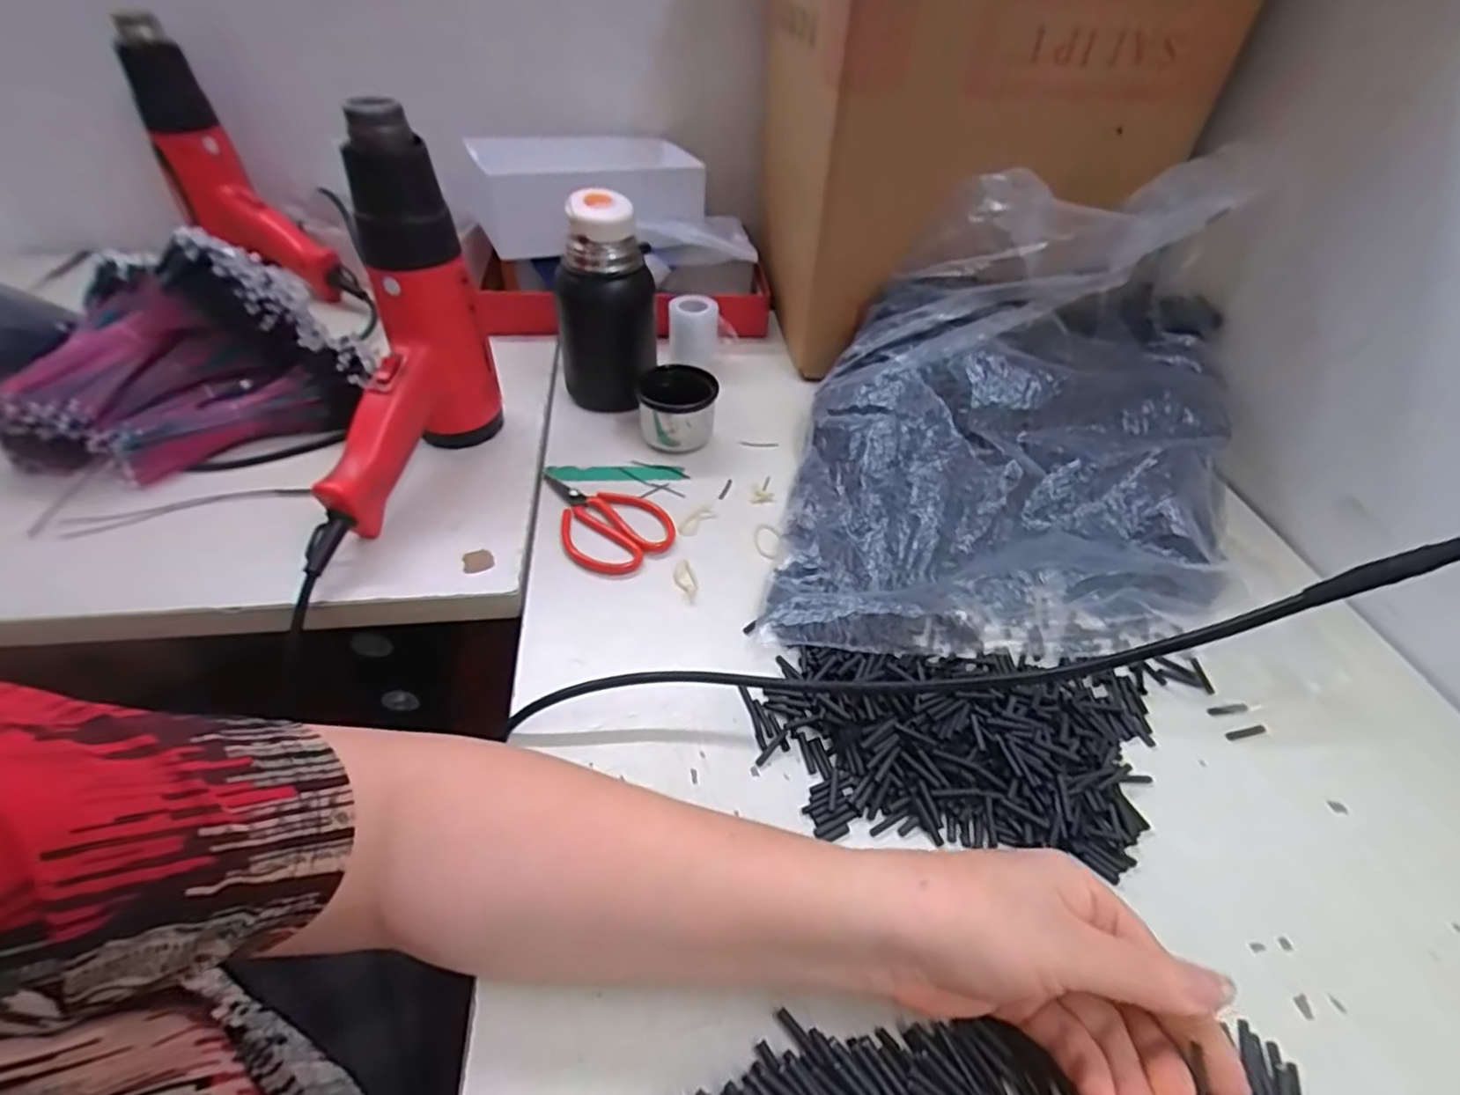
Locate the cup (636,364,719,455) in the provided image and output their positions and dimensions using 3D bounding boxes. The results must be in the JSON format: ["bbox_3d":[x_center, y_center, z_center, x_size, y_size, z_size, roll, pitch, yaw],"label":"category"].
[{"bbox_3d":[-0.045,-0.118,0.573,0.063,0.052,0.069,2,44,-2],"label":"cup"}]

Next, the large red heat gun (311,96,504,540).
[{"bbox_3d":[-0.231,-0.142,0.461,0.082,0.235,0.179,1,44,-3],"label":"large red heat gun"}]

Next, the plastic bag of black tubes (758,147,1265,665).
[{"bbox_3d":[0.222,-0.105,0.485,0.321,0.191,0.384,10,45,7],"label":"plastic bag of black tubes"}]

